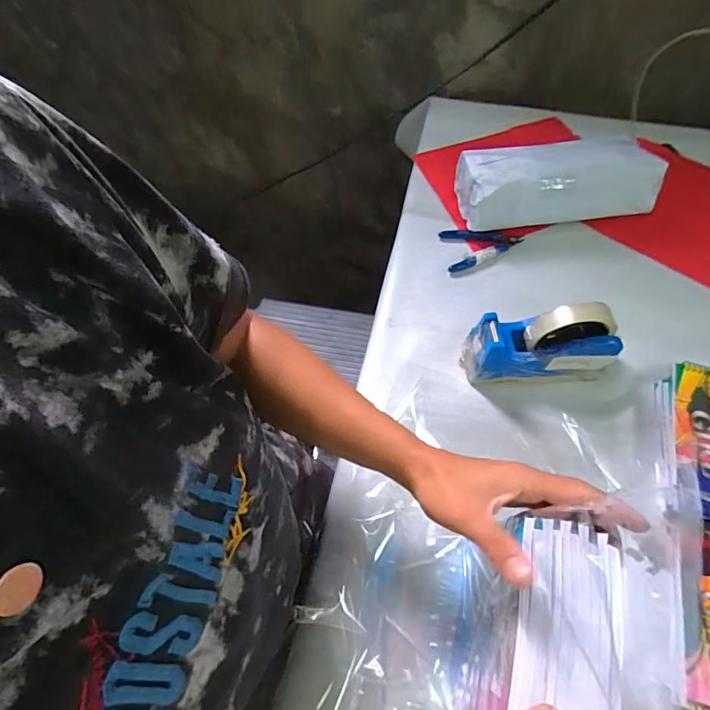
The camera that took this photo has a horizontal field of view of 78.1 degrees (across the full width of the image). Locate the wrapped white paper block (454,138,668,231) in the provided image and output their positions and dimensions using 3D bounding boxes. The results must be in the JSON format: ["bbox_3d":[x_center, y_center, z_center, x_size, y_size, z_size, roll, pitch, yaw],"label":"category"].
[{"bbox_3d":[0.281,-0.242,0.617,0.262,0.095,0.081,-3,63,2],"label":"wrapped white paper block"}]

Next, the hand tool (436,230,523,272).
[{"bbox_3d":[0.184,-0.157,0.630,0.111,0.007,0.072,-8,63,-1],"label":"hand tool"}]

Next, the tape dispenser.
[{"bbox_3d":[0.214,-0.018,0.500,0.159,0.112,0.052,-3,63,2],"label":"tape dispenser"}]

